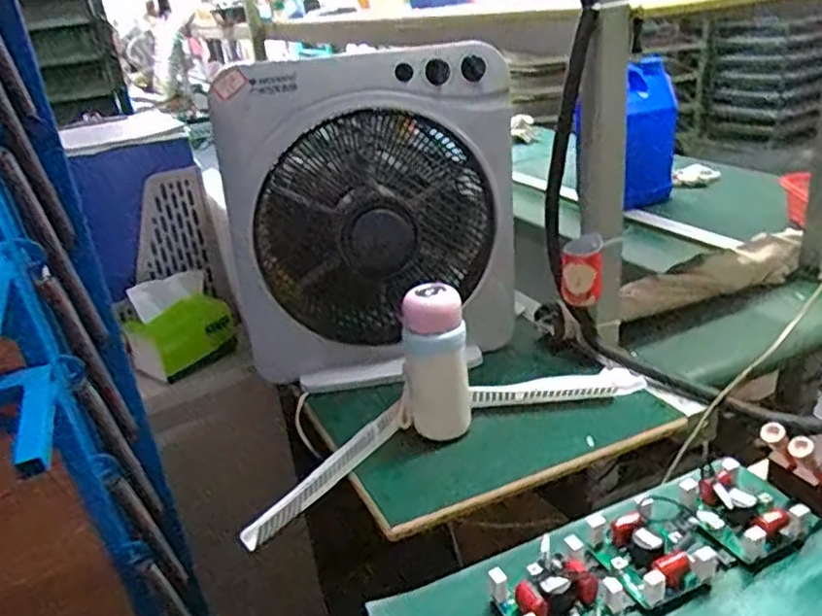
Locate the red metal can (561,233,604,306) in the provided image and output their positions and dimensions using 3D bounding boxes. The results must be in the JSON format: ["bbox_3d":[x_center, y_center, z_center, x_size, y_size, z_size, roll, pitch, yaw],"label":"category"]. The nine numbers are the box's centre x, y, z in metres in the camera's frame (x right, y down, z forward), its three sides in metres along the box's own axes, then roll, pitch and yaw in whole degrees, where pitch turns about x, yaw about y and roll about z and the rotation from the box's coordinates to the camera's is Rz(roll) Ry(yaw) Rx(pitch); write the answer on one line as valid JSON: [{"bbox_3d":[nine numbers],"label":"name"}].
[{"bbox_3d":[0.223,-0.048,0.907,0.052,0.080,0.047,-1,25,13],"label":"red metal can"}]

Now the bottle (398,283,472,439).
[{"bbox_3d":[0.029,0.063,0.808,0.070,0.175,0.055,-6,25,3],"label":"bottle"}]

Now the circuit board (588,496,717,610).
[{"bbox_3d":[0.209,0.207,0.592,0.084,0.032,0.087,-13,25,-12],"label":"circuit board"}]

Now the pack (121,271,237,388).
[{"bbox_3d":[-0.359,0.028,1.071,0.150,0.136,0.068,-20,28,-26],"label":"pack"}]

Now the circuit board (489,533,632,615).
[{"bbox_3d":[0.120,0.225,0.558,0.094,0.051,0.091,-15,26,-18],"label":"circuit board"}]

